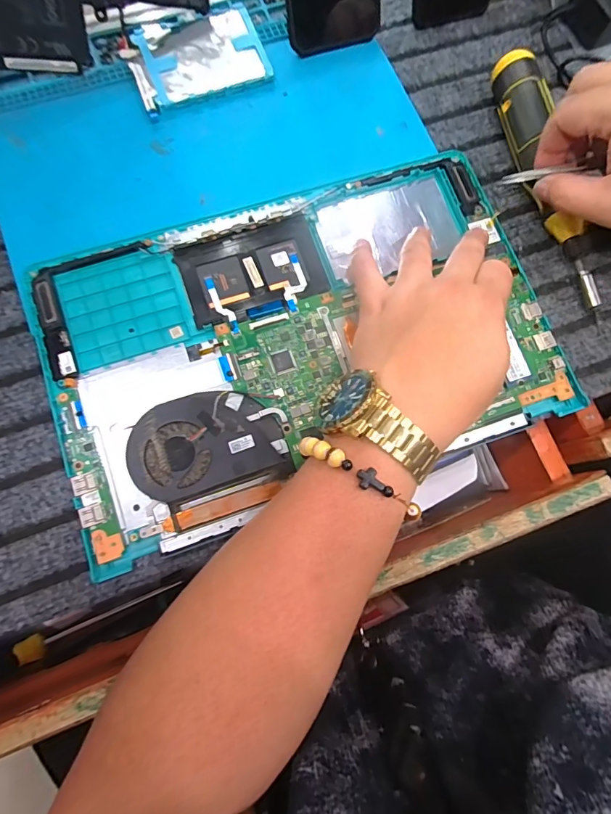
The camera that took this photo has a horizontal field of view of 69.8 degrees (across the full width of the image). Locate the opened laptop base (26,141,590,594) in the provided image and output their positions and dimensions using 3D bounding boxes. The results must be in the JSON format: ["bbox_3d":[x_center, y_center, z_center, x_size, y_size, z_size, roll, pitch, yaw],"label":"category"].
[{"bbox_3d":[-0.001,-0.051,0.320,0.354,0.015,0.222,-19,77,-6],"label":"opened laptop base"}]

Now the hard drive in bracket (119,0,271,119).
[{"bbox_3d":[-0.090,-0.292,0.368,0.111,0.013,0.077,-25,79,-8],"label":"hard drive in bracket"}]

